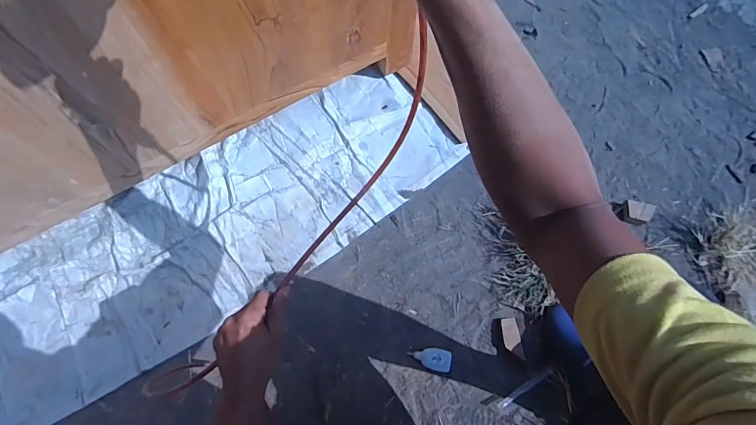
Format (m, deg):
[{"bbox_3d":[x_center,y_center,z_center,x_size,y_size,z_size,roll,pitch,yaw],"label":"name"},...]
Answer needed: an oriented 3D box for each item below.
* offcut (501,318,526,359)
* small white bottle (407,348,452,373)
[{"bbox_3d":[0.288,0.270,0.881,0.035,0.012,0.083,-7,71,-3],"label":"offcut"},{"bbox_3d":[0.112,0.309,0.871,0.088,0.015,0.044,10,71,3],"label":"small white bottle"}]

